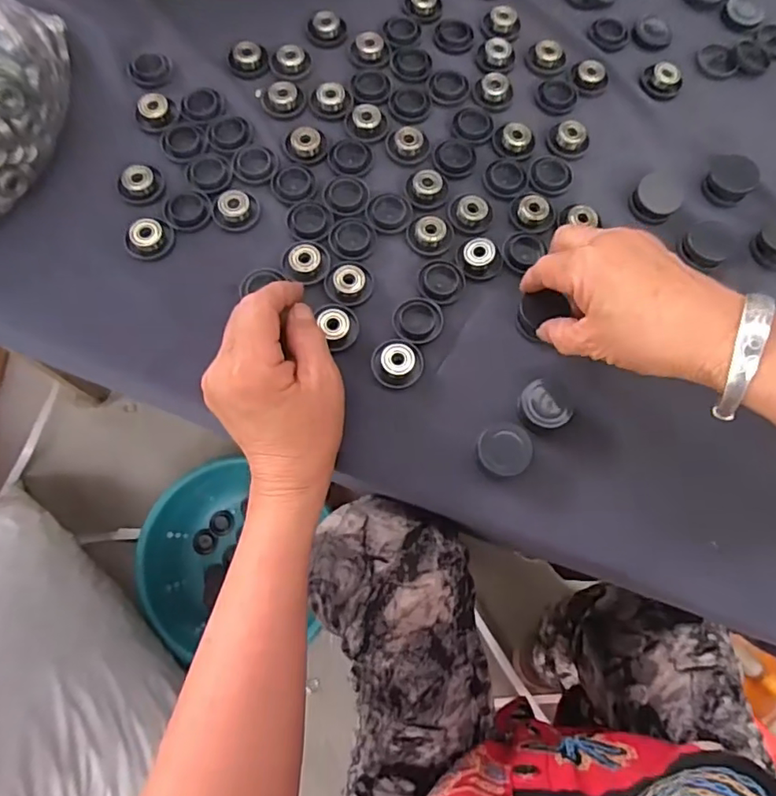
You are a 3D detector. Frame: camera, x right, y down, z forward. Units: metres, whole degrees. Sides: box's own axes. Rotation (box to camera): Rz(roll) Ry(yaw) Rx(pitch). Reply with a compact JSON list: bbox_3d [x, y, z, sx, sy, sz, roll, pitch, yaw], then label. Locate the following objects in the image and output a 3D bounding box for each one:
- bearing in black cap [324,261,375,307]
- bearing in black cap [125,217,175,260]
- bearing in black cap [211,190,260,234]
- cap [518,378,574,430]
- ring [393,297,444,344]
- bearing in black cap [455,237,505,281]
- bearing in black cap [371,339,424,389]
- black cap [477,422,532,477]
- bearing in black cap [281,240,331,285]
[{"bbox_3d":[-0.027,-0.081,0.382,0.033,0.010,0.035,-7,74,-4],"label":"bearing in black cap"},{"bbox_3d":[-0.166,-0.112,0.385,0.030,0.008,0.030,4,74,0],"label":"bearing in black cap"},{"bbox_3d":[-0.109,-0.135,0.395,0.032,0.009,0.029,-11,74,-5],"label":"bearing in black cap"},{"bbox_3d":[0.102,0.004,0.357,0.035,0.014,0.034,0,74,-1],"label":"cap"},{"bbox_3d":[0.021,-0.053,0.379,0.033,0.005,0.033,0,74,-1],"label":"ring"},{"bbox_3d":[0.066,-0.099,0.390,0.033,0.010,0.028,7,74,0],"label":"bearing in black cap"},{"bbox_3d":[0.006,-0.024,0.365,0.033,0.013,0.033,0,74,-1],"label":"bearing in black cap"},{"bbox_3d":[0.072,0.033,0.348,0.033,0.017,0.031,0,74,-1],"label":"black cap"},{"bbox_3d":[-0.058,-0.096,0.385,0.033,0.009,0.032,0,74,-1],"label":"bearing in black cap"}]

